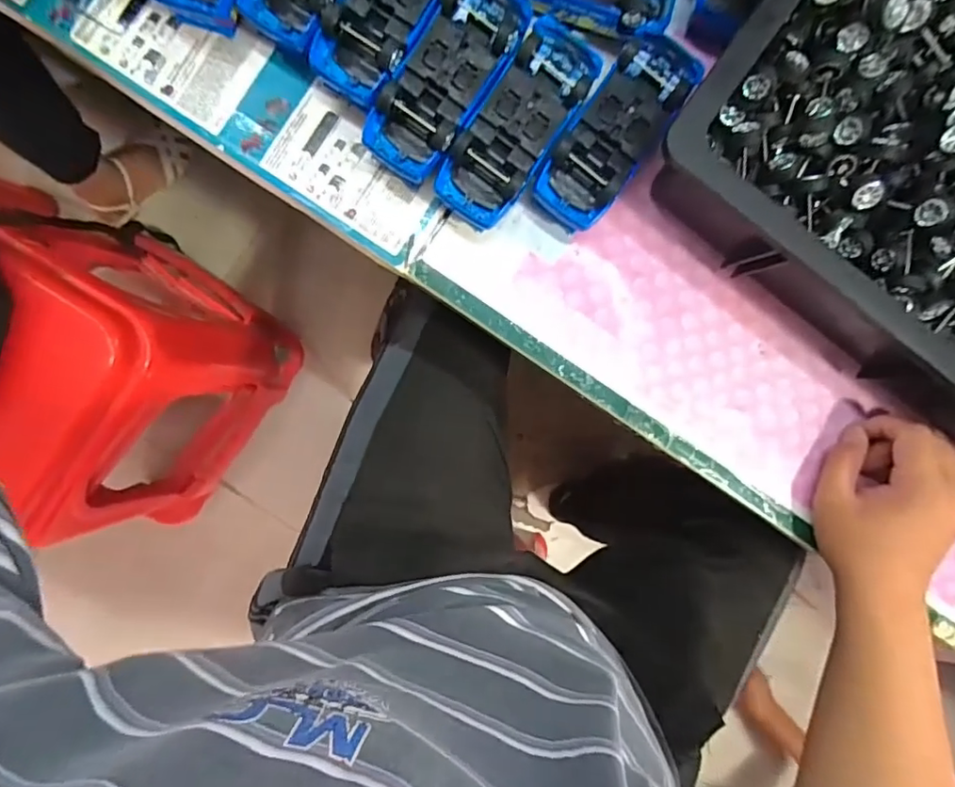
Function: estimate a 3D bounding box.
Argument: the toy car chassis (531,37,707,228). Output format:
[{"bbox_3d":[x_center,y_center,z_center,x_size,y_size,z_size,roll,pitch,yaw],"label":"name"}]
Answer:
[{"bbox_3d":[0.095,-0.180,0.375,0.052,0.040,0.133,35,87,-5],"label":"toy car chassis"}]

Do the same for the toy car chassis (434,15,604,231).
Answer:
[{"bbox_3d":[0.028,-0.178,0.370,0.056,0.041,0.136,32,87,-5],"label":"toy car chassis"}]

